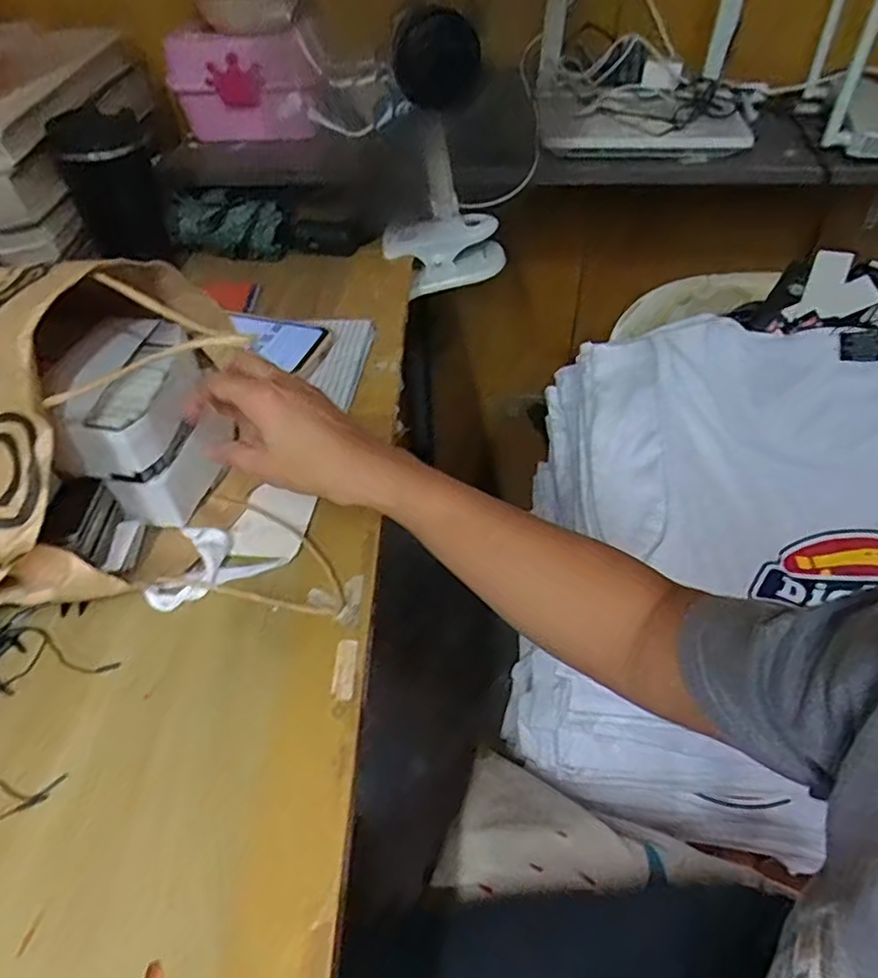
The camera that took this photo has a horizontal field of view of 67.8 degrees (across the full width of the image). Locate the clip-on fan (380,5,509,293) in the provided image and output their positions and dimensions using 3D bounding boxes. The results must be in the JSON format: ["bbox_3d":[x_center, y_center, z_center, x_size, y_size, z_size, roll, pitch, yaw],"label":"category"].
[{"bbox_3d":[0.011,-0.322,0.651,0.133,0.256,0.068,-8,46,-6],"label":"clip-on fan"}]

